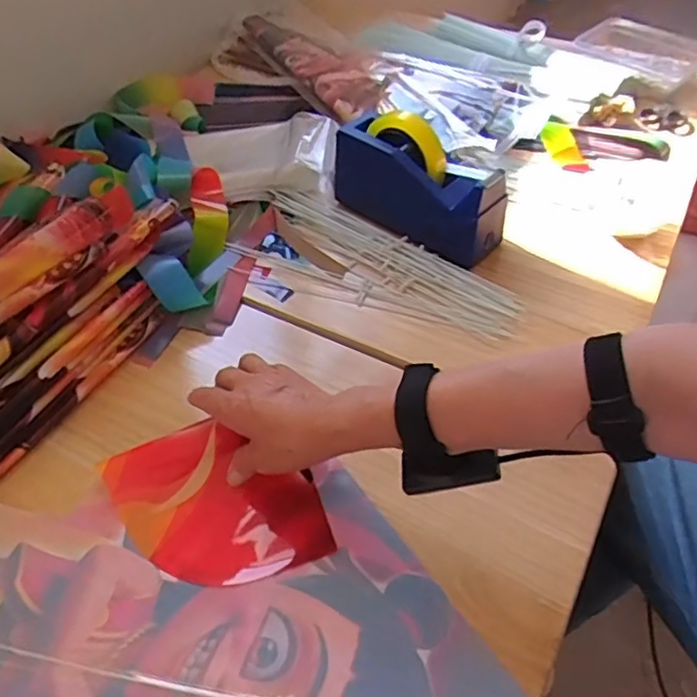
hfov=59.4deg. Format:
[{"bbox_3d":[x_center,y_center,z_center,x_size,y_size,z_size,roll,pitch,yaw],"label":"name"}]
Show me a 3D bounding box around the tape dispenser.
[{"bbox_3d":[0.073,-0.186,0.677,0.201,0.120,0.063,32,56,28],"label":"tape dispenser"}]

